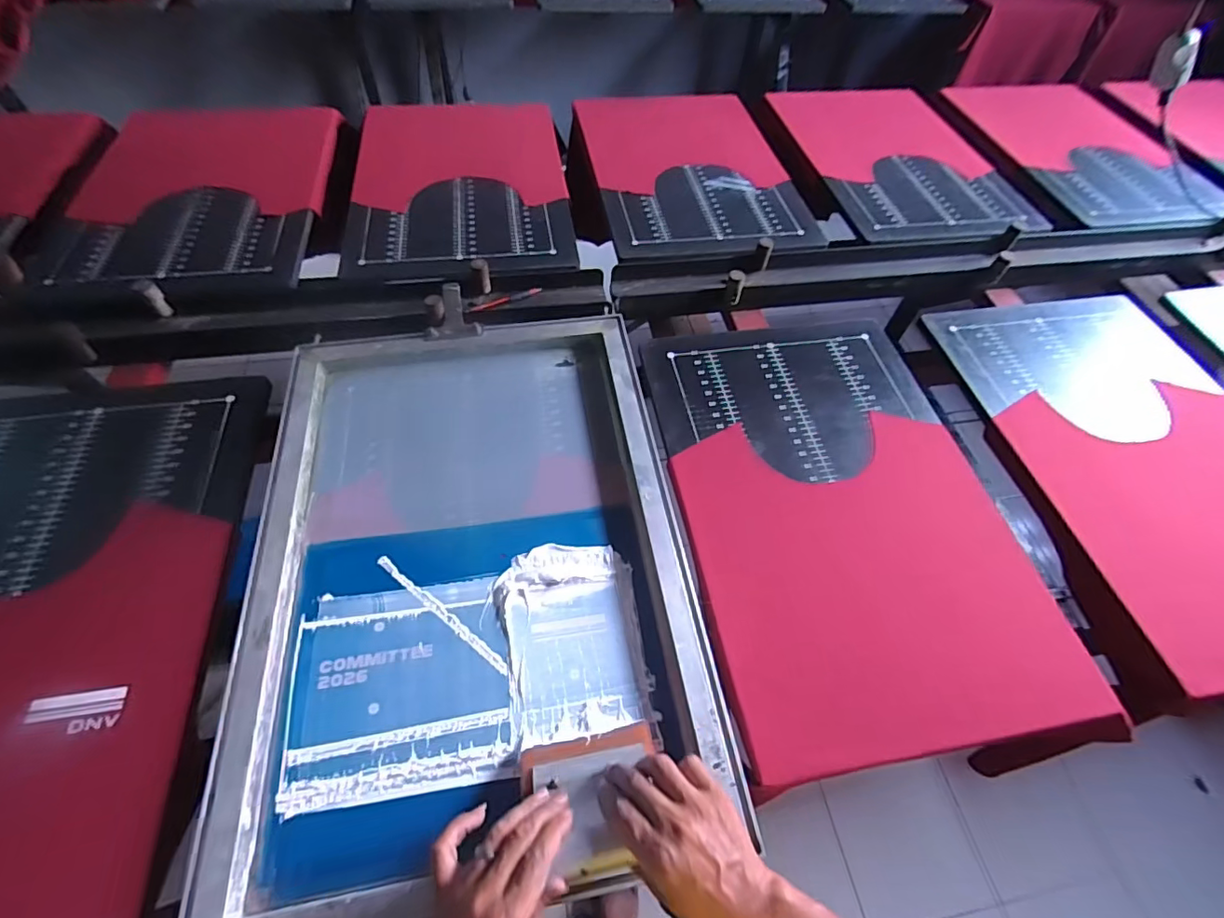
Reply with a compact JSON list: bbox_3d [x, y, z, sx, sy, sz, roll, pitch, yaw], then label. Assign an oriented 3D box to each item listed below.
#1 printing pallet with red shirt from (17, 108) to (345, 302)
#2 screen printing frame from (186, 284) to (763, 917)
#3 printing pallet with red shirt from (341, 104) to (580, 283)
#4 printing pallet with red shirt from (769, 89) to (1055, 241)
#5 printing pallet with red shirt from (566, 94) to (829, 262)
[{"bbox_3d":[-0.741,-0.482,0.951,0.409,0.041,0.632,-6,54,-7],"label":"printing pallet with red shirt"},{"bbox_3d":[-0.157,0.086,0.603,0.457,0.055,0.643,-7,60,-9],"label":"screen printing frame"},{"bbox_3d":[-0.289,-0.529,1.014,0.401,0.040,0.601,-4,56,-10],"label":"printing pallet with red shirt"},{"bbox_3d":[0.627,-0.670,1.135,0.425,0.050,0.654,-4,56,-10],"label":"printing pallet with red shirt"},{"bbox_3d":[0.139,-0.596,1.073,0.414,0.034,0.583,-7,56,-12],"label":"printing pallet with red shirt"}]

